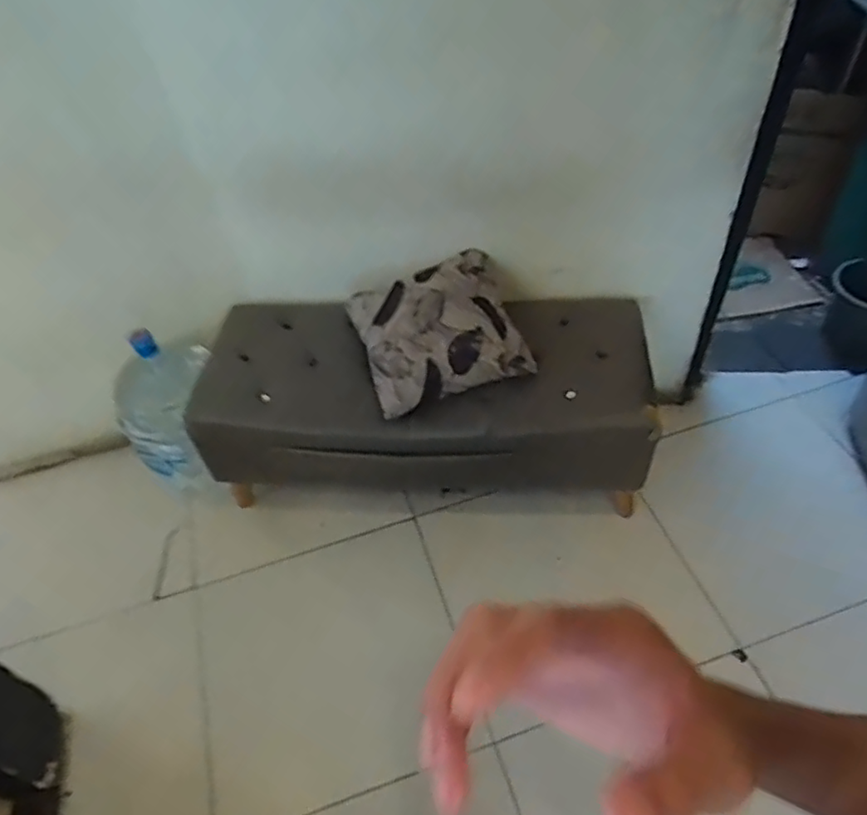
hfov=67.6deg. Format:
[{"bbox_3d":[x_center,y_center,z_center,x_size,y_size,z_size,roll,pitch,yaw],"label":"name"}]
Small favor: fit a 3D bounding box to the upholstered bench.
[{"bbox_3d":[-0.019,-0.011,1.697,1.083,0.435,0.386,-1,48,6],"label":"upholstered bench"}]

